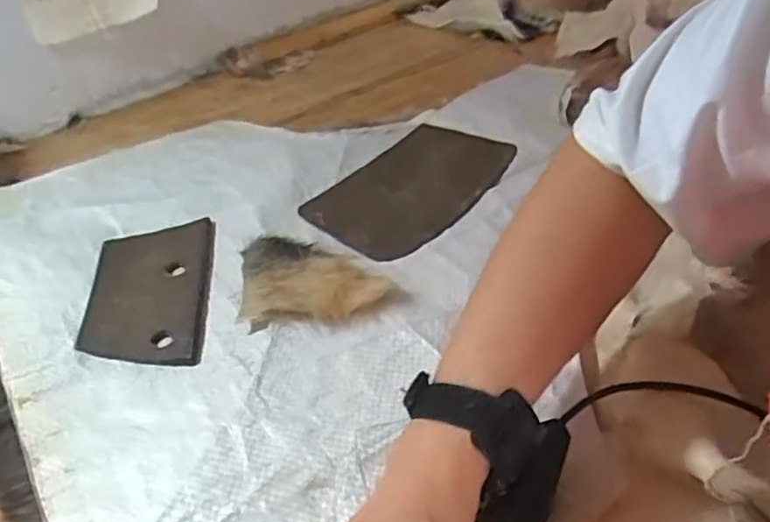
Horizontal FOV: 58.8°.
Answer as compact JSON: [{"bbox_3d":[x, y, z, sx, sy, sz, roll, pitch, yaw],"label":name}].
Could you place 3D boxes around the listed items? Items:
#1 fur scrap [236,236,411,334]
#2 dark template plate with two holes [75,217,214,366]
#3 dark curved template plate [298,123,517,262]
[{"bbox_3d":[-0.051,0.015,0.534,0.130,0.021,0.090,0,43,5],"label":"fur scrap"},{"bbox_3d":[-0.190,0.023,0.553,0.091,0.009,0.168,-3,40,-8],"label":"dark template plate with two holes"},{"bbox_3d":[0.027,-0.072,0.644,0.127,0.007,0.203,29,52,29],"label":"dark curved template plate"}]

